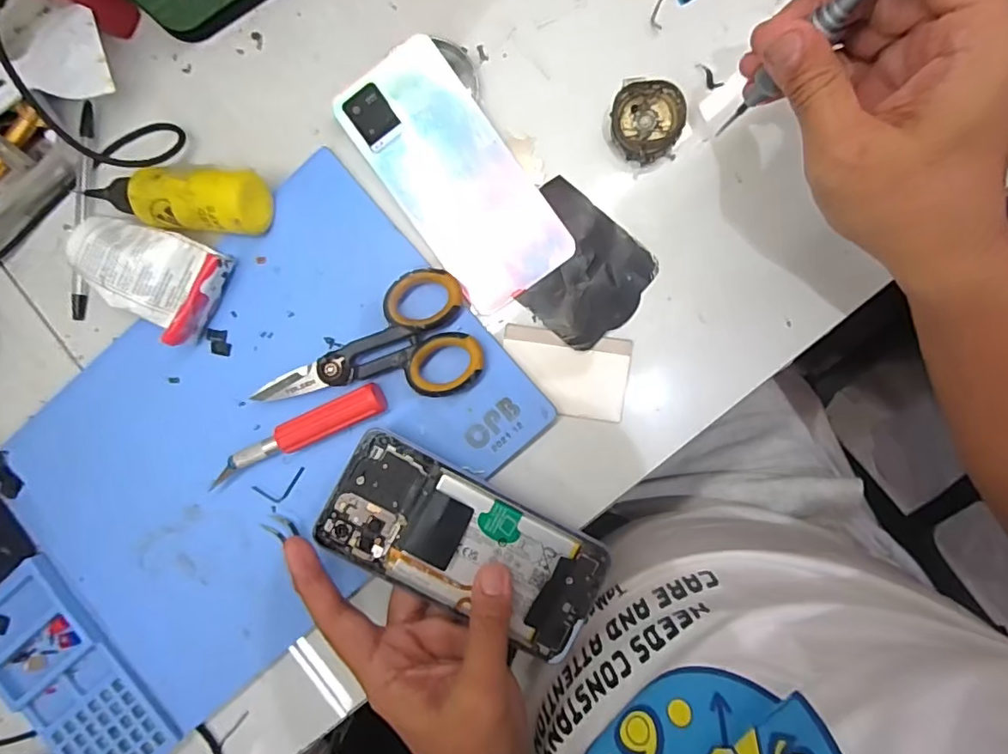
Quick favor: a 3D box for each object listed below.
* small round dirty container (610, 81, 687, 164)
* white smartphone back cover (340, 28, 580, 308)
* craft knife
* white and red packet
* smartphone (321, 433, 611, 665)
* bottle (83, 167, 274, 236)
[{"bbox_3d":[0.084,-0.148,0.324,0.041,0.020,0.040,0,91,5],"label":"small round dirty container"},{"bbox_3d":[-0.030,-0.122,0.338,0.073,0.005,0.160,-35,93,6],"label":"white smartphone back cover"},{"bbox_3d":[-0.127,0.036,0.334,0.115,0.019,0.018,-24,89,5],"label":"craft knife"},{"bbox_3d":[-0.218,-0.066,0.339,0.091,0.032,0.059,30,93,4],"label":"white and red packet"},{"bbox_3d":[-0.021,0.097,0.318,0.163,0.011,0.072,26,92,-2],"label":"smartphone"},{"bbox_3d":[-0.203,-0.107,0.336,0.116,0.035,0.035,6,92,5],"label":"bottle"}]

